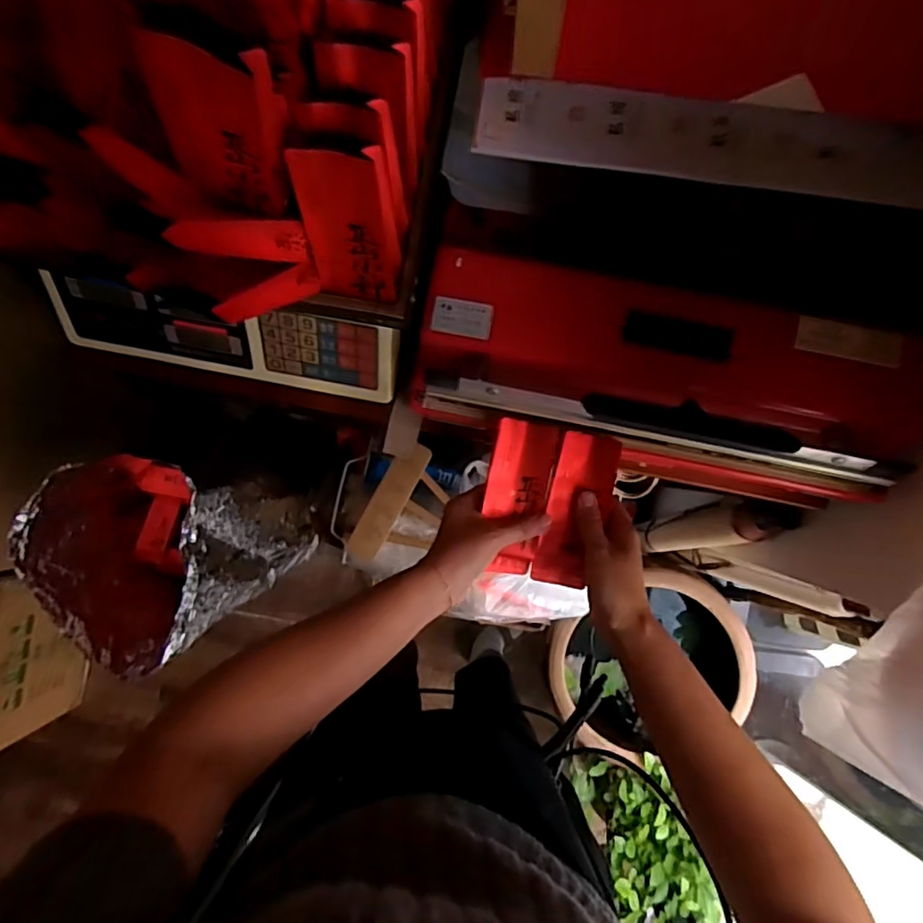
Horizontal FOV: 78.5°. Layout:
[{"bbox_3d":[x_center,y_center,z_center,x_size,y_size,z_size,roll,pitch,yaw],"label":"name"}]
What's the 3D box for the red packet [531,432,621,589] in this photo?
[{"bbox_3d":[0.100,0.045,0.498,0.049,0.017,0.141,13,103,1],"label":"red packet"}]

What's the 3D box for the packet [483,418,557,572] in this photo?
[{"bbox_3d":[0.051,0.034,0.498,0.054,0.015,0.137,5,99,1],"label":"packet"}]

